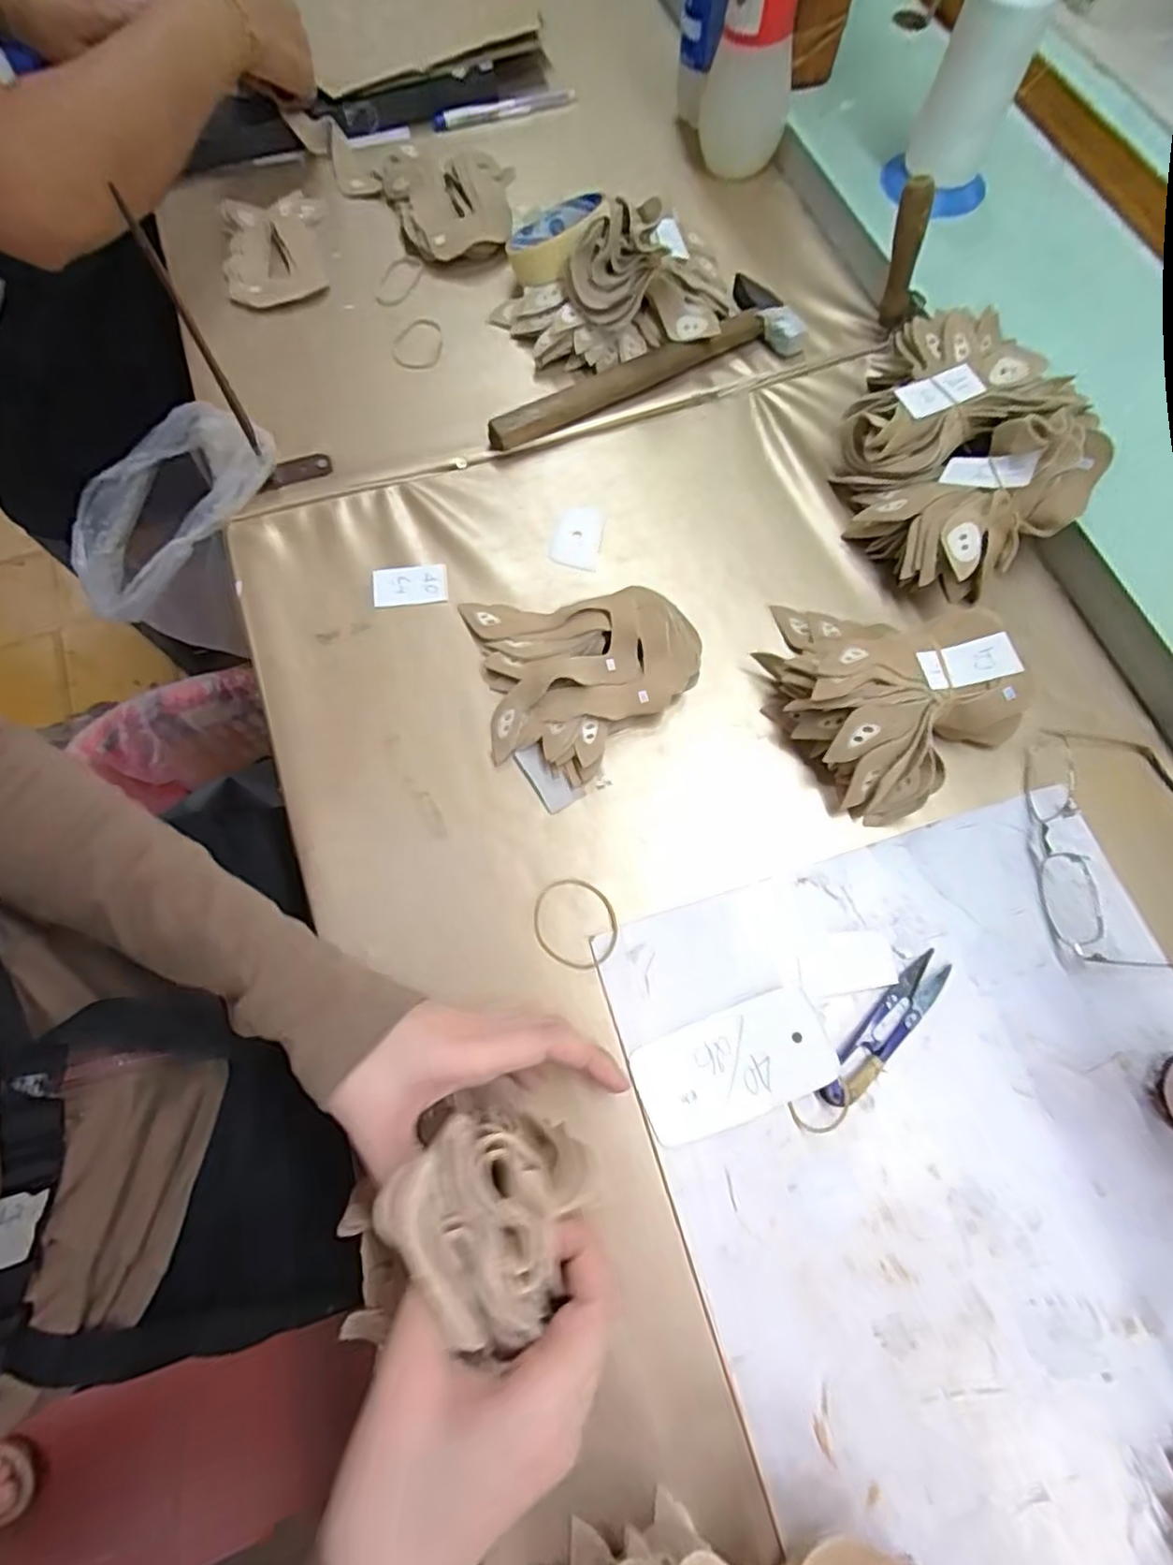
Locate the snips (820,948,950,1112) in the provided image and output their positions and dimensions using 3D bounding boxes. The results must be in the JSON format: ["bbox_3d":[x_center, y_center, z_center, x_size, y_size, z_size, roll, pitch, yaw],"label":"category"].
[{"bbox_3d":[0.163,0.134,0.369,0.023,0.006,0.101,42,77,13],"label":"snips"}]

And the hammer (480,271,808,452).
[{"bbox_3d":[0.039,-0.326,0.522,0.255,0.026,0.072,-21,72,-6],"label":"hammer"}]

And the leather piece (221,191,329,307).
[{"bbox_3d":[-0.264,-0.450,0.575,0.083,0.019,0.113,-8,71,-2],"label":"leather piece"}]

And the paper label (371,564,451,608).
[{"bbox_3d":[-0.121,-0.136,0.467,0.049,0.004,0.028,-7,79,-3],"label":"paper label"}]

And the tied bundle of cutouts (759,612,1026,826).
[{"bbox_3d":[0.182,-0.066,0.415,0.130,0.051,0.152,-29,73,-9],"label":"tied bundle of cutouts"}]

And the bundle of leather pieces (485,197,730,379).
[{"bbox_3d":[0.022,-0.387,0.512,0.183,0.082,0.117,-10,71,-3],"label":"bundle of leather pieces"}]

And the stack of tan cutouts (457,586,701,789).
[{"bbox_3d":[0.000,-0.065,0.431,0.141,0.020,0.125,-5,71,-1],"label":"stack of tan cutouts"}]

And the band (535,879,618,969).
[{"bbox_3d":[-0.006,0.081,0.390,0.047,0.004,0.052,-13,72,-4],"label":"band"}]

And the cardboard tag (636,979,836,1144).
[{"bbox_3d":[0.079,0.150,0.361,0.103,0.004,0.052,-21,71,-3],"label":"cardboard tag"}]

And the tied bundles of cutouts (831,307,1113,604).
[{"bbox_3d":[0.251,-0.229,0.460,0.137,0.077,0.202,10,72,4],"label":"tied bundles of cutouts"}]

